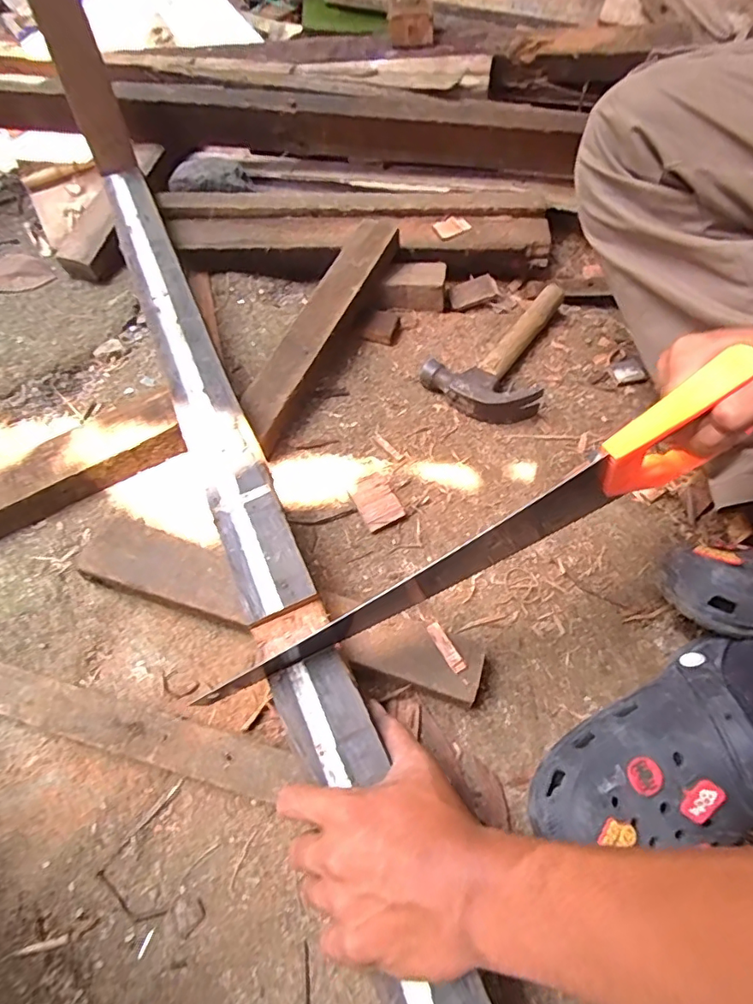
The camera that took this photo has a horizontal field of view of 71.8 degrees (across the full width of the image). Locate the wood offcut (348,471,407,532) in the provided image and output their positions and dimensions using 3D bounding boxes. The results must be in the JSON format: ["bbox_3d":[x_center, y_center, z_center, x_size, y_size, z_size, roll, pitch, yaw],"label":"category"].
[{"bbox_3d":[-0.001,-0.001,0.508,0.038,0.011,0.057,-25,61,-13],"label":"wood offcut"}]

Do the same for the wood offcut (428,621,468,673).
[{"bbox_3d":[0.053,0.111,0.398,0.010,0.005,0.040,-26,63,-15],"label":"wood offcut"}]

